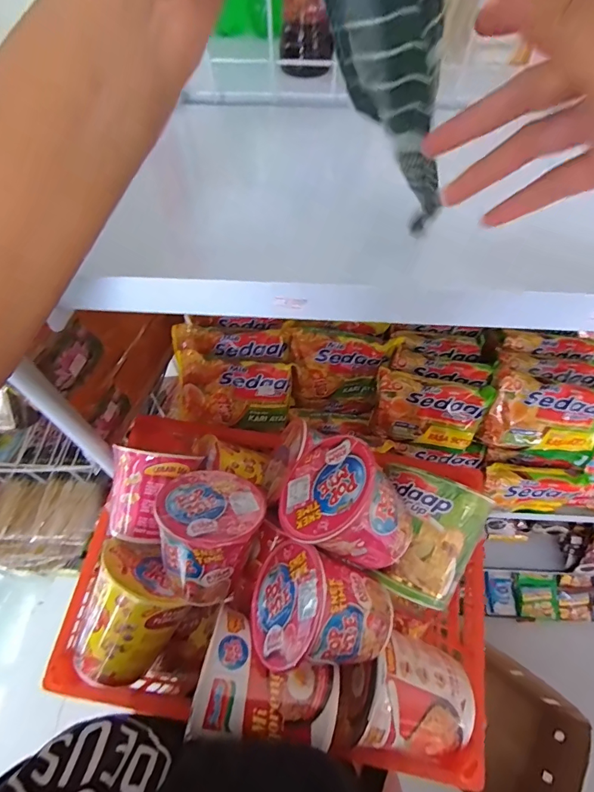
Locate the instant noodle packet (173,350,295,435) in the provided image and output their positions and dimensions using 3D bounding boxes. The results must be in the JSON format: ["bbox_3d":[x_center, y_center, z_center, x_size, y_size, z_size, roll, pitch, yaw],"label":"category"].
[{"bbox_3d":[-0.082,-0.004,0.532,0.148,0.094,0.032,10,16,-2],"label":"instant noodle packet"}]

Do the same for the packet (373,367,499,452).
[{"bbox_3d":[0.166,0.019,0.508,0.132,0.094,0.030,10,33,6],"label":"packet"}]

